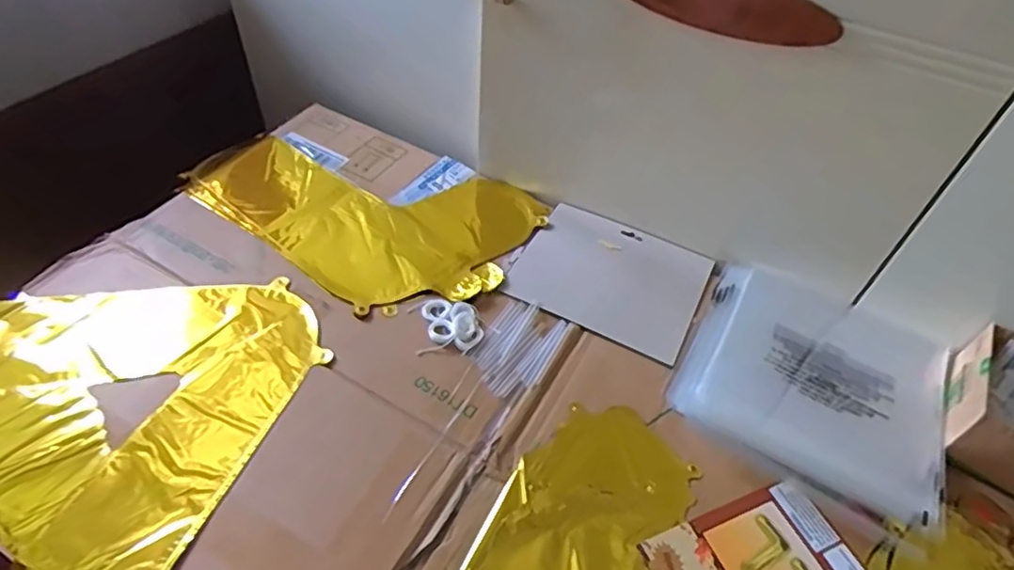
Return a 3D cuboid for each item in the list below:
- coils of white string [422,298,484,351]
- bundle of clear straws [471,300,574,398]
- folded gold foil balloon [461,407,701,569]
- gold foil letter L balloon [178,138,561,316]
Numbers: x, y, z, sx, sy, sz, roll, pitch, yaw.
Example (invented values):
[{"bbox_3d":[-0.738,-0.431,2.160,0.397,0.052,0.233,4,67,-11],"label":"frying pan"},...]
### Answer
[{"bbox_3d":[-0.054,0.036,0.608,0.048,0.012,0.066,-14,52,-15],"label":"coils of white string"},{"bbox_3d":[0.012,0.060,0.601,0.070,0.005,0.105,26,53,17],"label":"bundle of clear straws"},{"bbox_3d":[0.059,0.203,0.493,0.143,0.018,0.237,24,52,15],"label":"folded gold foil balloon"},{"bbox_3d":[-0.169,-0.101,0.739,0.395,0.029,0.251,31,55,20],"label":"gold foil letter L balloon"}]

